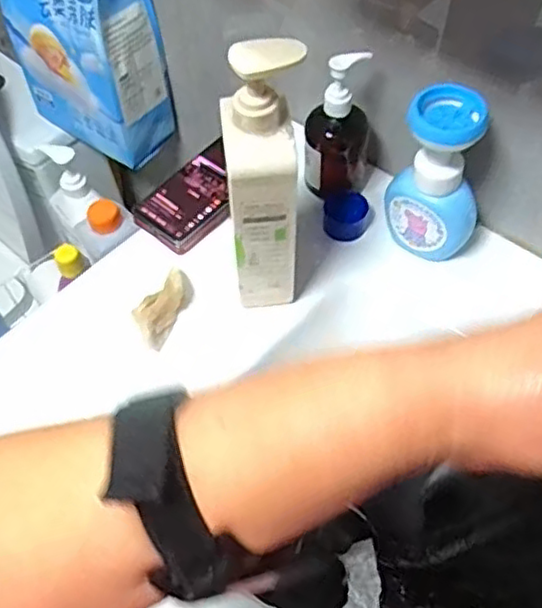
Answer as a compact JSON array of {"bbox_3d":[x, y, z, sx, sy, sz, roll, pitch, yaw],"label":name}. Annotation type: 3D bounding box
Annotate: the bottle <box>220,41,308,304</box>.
[{"bbox_3d":[-0.005,-0.099,0.571,0.064,0.256,0.061,-7,56,-3],"label":"bottle"}]

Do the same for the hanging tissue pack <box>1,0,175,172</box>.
[{"bbox_3d":[-0.249,-0.369,0.875,0.195,0.350,0.100,29,61,20],"label":"hanging tissue pack"}]

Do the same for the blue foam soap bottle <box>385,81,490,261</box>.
[{"bbox_3d":[0.157,-0.118,0.632,0.088,0.165,0.053,32,62,22],"label":"blue foam soap bottle"}]

